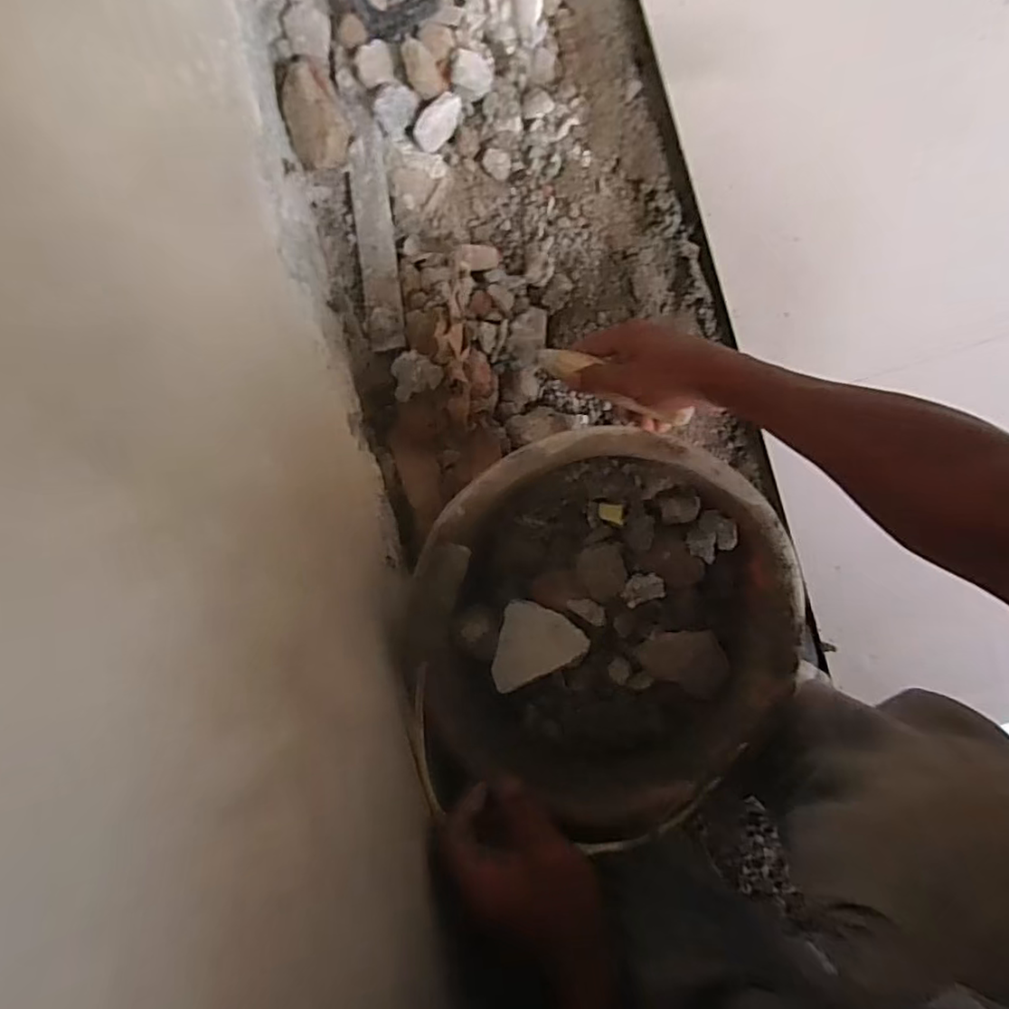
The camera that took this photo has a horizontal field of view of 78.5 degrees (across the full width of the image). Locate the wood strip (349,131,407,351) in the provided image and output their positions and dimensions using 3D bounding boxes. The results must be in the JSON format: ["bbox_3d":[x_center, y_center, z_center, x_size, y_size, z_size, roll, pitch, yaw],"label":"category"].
[{"bbox_3d":[-0.118,-0.239,0.560,0.033,0.020,0.192,-7,95,6],"label":"wood strip"}]

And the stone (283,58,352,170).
[{"bbox_3d":[-0.166,-0.345,0.546,0.061,0.036,0.089,-19,93,7],"label":"stone"}]

